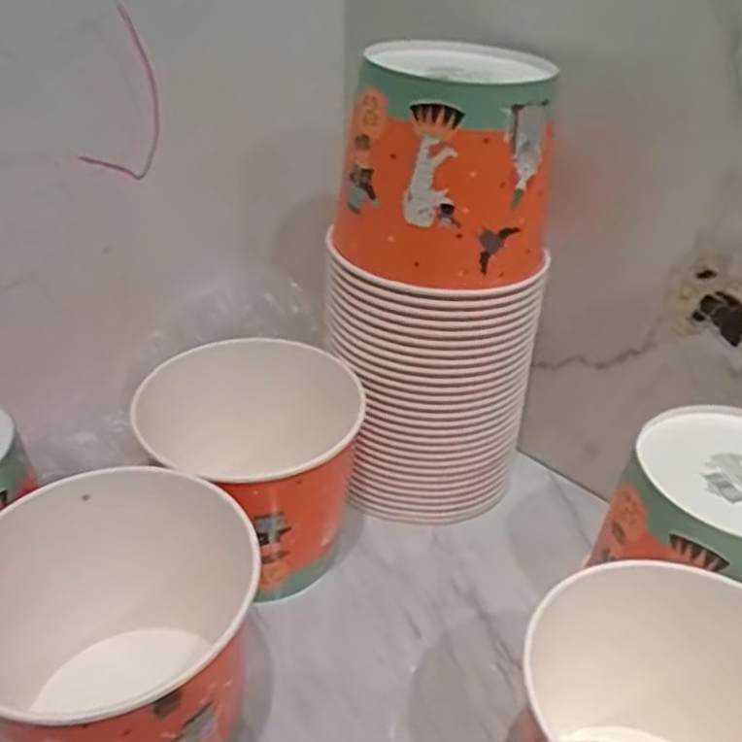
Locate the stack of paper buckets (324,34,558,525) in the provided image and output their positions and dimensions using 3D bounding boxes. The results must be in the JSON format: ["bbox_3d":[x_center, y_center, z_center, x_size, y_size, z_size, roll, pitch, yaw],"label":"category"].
[{"bbox_3d":[0.047,-0.045,0.575,0.144,0.348,0.135,16,36,20],"label":"stack of paper buckets"}]

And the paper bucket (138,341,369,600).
[{"bbox_3d":[-0.088,0.076,0.577,0.155,0.135,0.157,-6,34,-12],"label":"paper bucket"}]

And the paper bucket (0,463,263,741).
[{"bbox_3d":[-0.133,0.155,0.450,0.170,0.130,0.160,2,33,-1],"label":"paper bucket"}]

